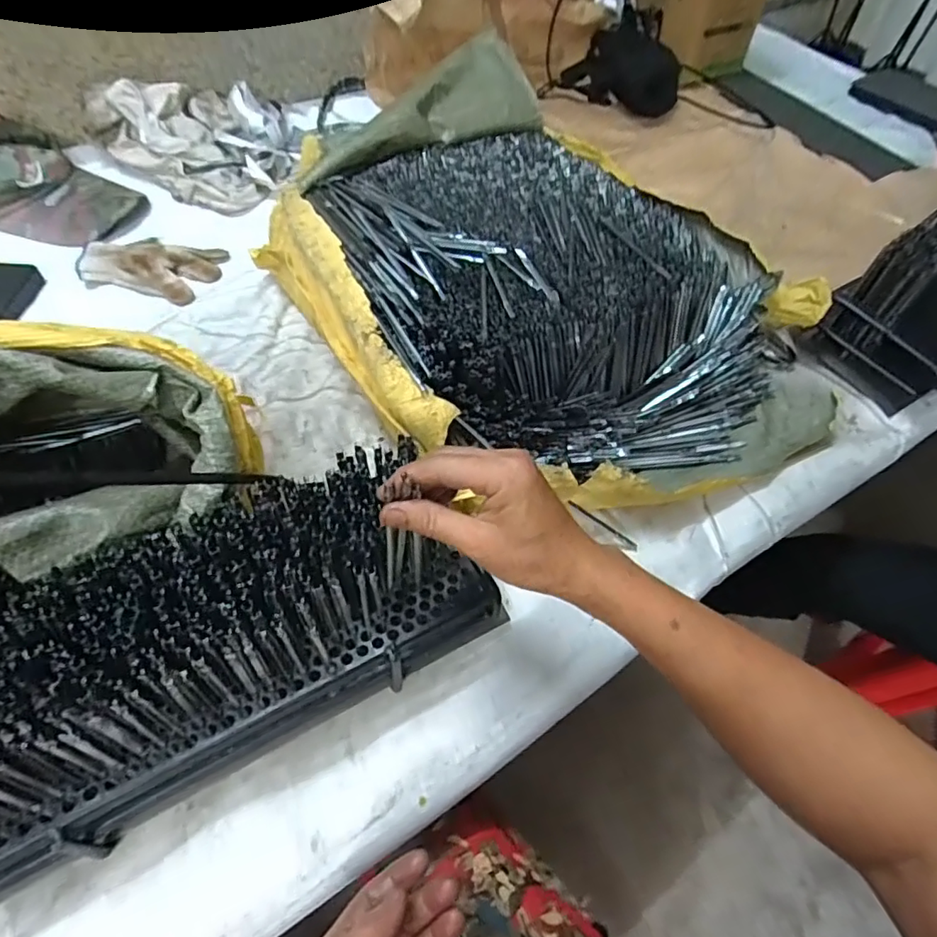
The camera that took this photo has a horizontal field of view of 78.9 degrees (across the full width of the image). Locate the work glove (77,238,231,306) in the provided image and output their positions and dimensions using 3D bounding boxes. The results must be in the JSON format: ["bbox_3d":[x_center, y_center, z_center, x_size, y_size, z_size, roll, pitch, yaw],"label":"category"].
[{"bbox_3d":[-0.415,-0.273,0.745,0.161,0.035,0.104,14,55,6],"label":"work glove"}]

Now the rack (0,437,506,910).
[{"bbox_3d":[-0.261,0.163,0.361,0.574,0.154,0.133,-22,59,-21],"label":"rack"}]

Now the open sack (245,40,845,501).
[{"bbox_3d":[0.085,-0.221,0.657,0.502,0.143,0.607,-24,60,-19],"label":"open sack"}]

